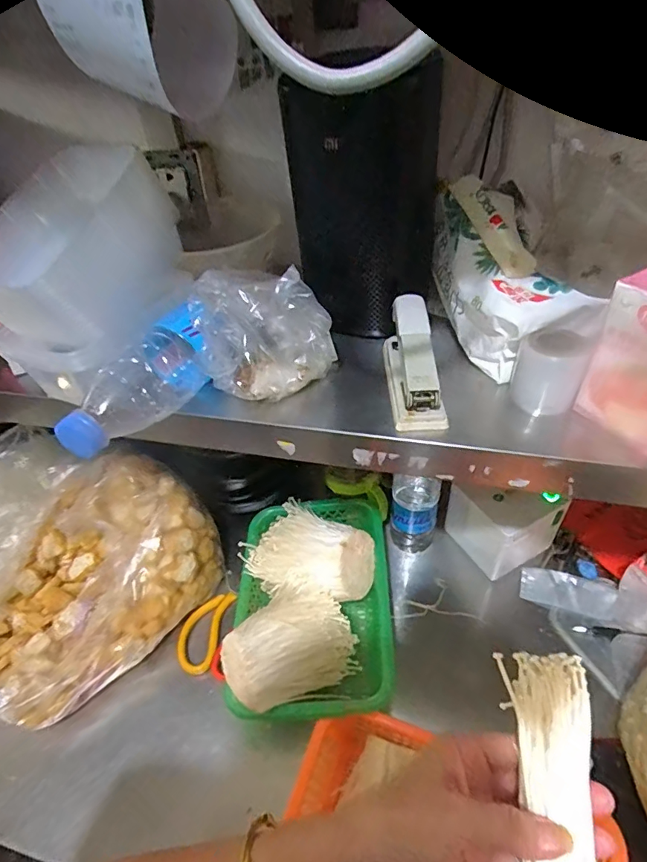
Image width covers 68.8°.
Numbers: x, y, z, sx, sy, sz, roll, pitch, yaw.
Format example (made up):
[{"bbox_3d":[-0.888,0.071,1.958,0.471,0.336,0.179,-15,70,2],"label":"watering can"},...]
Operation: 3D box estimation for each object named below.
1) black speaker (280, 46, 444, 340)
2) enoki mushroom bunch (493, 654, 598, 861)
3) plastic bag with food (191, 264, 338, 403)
[{"bbox_3d":[0.039,-0.195,0.423,0.105,0.197,0.091,-36,50,-28],"label":"black speaker"},{"bbox_3d":[0.131,0.203,0.266,0.047,0.021,0.139,2,65,9],"label":"enoki mushroom bunch"},{"bbox_3d":[-0.046,-0.081,0.378,0.110,0.101,0.067,-9,43,-2],"label":"plastic bag with food"}]

